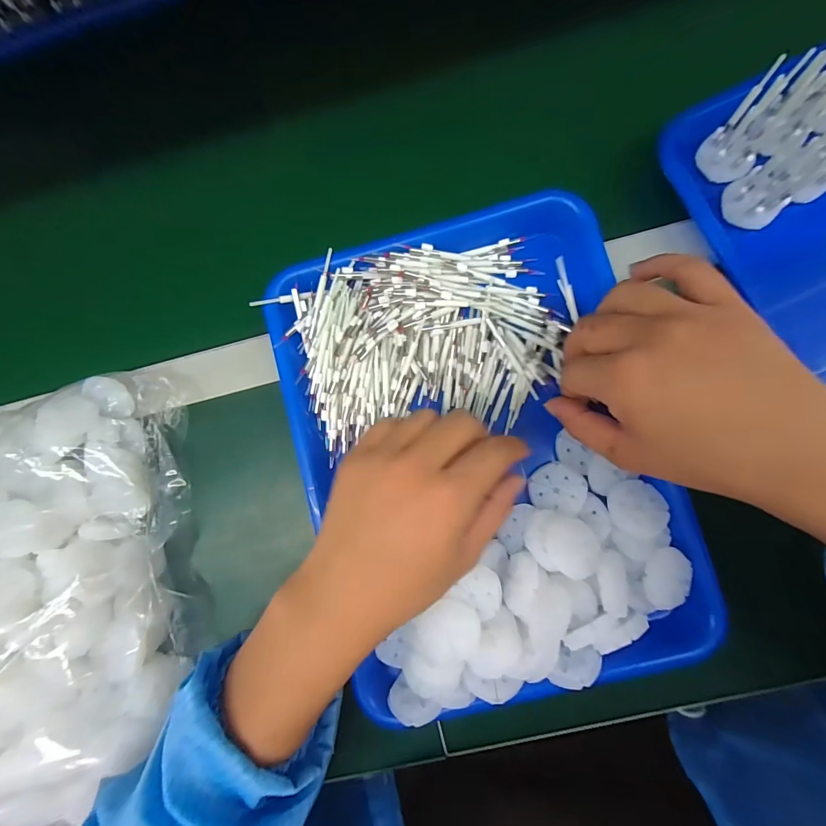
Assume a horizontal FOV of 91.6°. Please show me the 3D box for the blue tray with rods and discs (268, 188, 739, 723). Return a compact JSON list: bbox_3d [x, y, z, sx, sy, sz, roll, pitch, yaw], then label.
[{"bbox_3d":[0.045,0.025,0.283,0.240,0.044,0.322,-15,84,3],"label":"blue tray with rods and discs"}]

